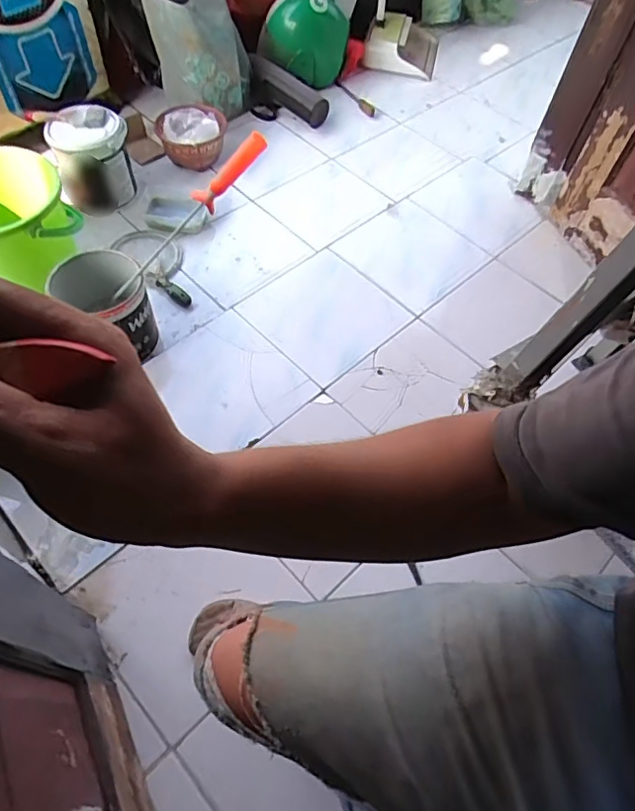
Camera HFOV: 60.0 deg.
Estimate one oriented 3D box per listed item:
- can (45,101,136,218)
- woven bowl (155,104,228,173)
[{"bbox_3d":[-0.576,-0.642,1.411,0.191,0.187,0.215,-18,61,-15],"label":"can"},{"bbox_3d":[-0.354,-0.765,1.545,0.195,0.097,0.202,-9,60,-10],"label":"woven bowl"}]

